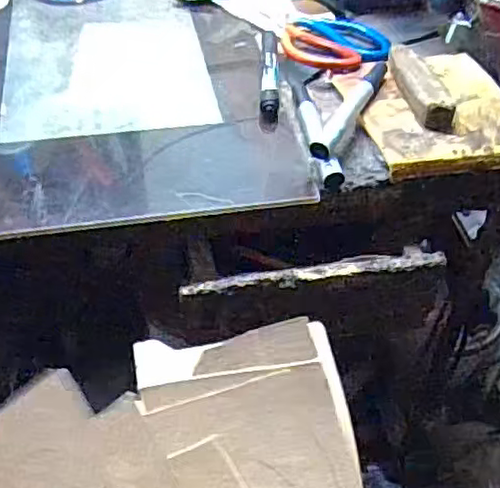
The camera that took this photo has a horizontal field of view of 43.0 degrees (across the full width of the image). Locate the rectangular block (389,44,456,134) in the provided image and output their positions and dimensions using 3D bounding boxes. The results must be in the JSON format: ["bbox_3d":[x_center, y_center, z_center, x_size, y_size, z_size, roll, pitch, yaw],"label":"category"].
[{"bbox_3d":[0.146,-0.140,0.551,0.029,0.022,0.113,-6,46,-10],"label":"rectangular block"}]

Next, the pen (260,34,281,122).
[{"bbox_3d":[0.020,-0.163,0.592,0.018,0.017,0.137,4,45,0],"label":"pen"}]

